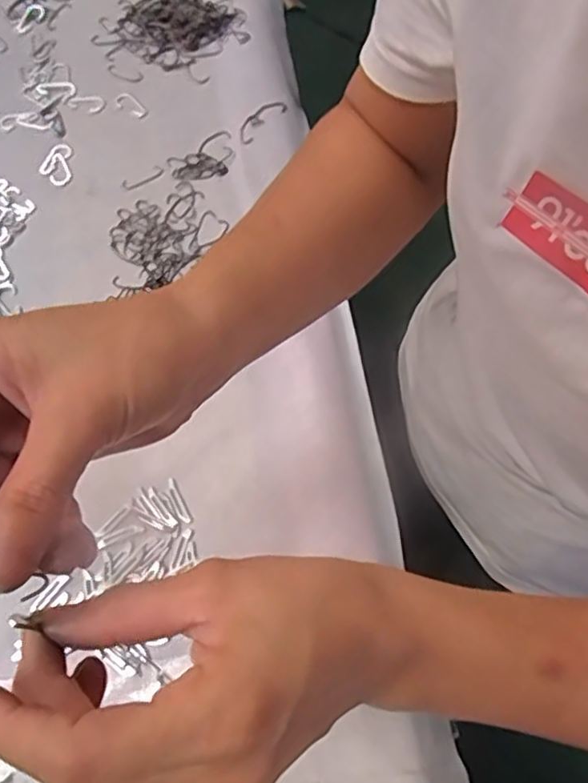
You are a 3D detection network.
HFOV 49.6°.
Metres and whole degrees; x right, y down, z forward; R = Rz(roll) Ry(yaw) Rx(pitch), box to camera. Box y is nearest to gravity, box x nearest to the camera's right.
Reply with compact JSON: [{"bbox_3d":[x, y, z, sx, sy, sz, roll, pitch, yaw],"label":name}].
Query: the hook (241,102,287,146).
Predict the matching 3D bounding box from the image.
[{"bbox_3d":[-0.032,-0.253,0.591,0.021,0.004,0.062,37,73,16],"label":"hook"}]

